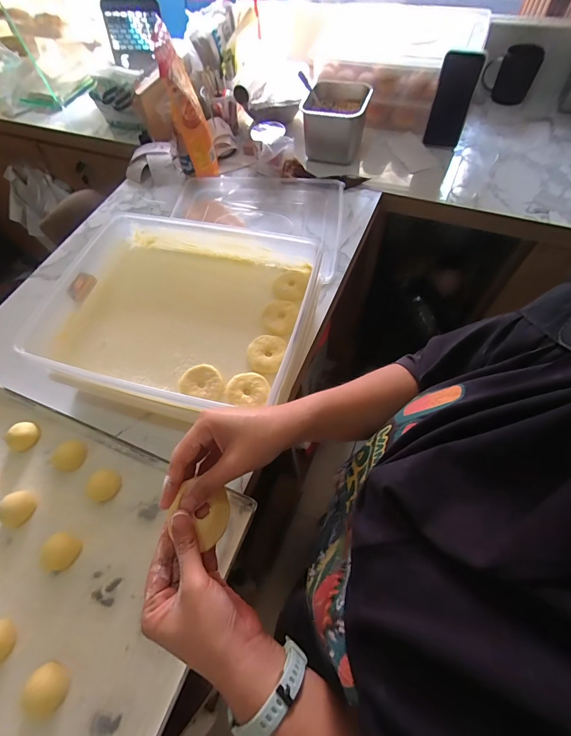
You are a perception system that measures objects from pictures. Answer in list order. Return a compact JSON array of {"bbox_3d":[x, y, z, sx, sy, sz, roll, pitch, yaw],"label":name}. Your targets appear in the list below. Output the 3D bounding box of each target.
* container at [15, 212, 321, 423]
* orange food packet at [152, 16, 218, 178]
[{"bbox_3d":[-0.167,-0.089,0.503,0.405,0.067,0.290,12,63,10],"label":"container"},{"bbox_3d":[-0.205,-0.552,0.721,0.063,0.238,0.138,-14,61,-2],"label":"orange food packet"}]

